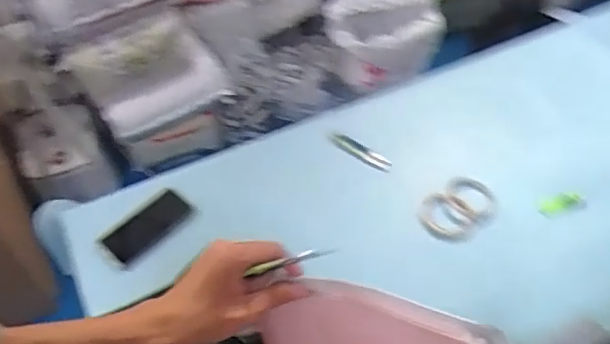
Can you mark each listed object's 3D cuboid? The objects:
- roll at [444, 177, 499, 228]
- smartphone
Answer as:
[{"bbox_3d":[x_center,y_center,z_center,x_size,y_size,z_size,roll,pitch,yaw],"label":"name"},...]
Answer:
[{"bbox_3d":[0.294,0.053,1.011,0.089,0.013,0.095,8,52,8],"label":"roll"},{"bbox_3d":[-0.272,0.096,0.992,0.070,0.015,0.147,34,60,25],"label":"smartphone"}]

